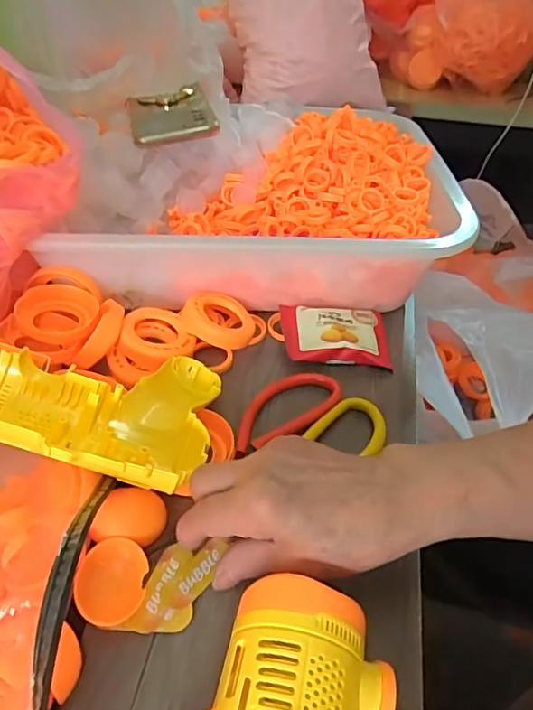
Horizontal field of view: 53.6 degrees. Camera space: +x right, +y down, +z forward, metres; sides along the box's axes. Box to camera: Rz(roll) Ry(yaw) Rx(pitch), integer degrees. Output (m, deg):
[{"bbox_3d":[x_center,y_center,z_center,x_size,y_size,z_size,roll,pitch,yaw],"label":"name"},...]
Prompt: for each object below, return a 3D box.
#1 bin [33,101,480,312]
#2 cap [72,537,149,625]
[{"bbox_3d":[0.000,-0.135,0.477,0.318,0.089,0.226,1,42,-2],"label":"bin"},{"bbox_3d":[-0.081,0.118,0.274,0.034,0.012,0.041,20,45,-10],"label":"cap"}]

